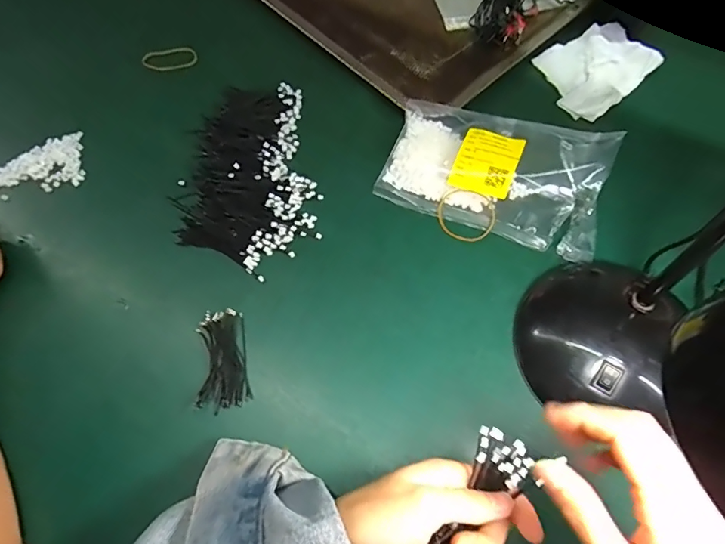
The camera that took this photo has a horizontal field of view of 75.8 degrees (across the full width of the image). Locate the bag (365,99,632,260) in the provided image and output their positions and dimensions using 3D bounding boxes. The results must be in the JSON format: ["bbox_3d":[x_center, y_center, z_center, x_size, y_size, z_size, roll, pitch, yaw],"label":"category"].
[{"bbox_3d":[0.116,-0.088,0.402,0.191,0.042,0.114,24,68,12],"label":"bag"}]

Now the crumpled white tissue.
[{"bbox_3d":[0.239,-0.207,0.468,0.116,0.016,0.097,-27,68,-10],"label":"crumpled white tissue"}]

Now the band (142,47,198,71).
[{"bbox_3d":[-0.205,-0.226,0.498,0.056,0.004,0.027,-15,76,-8],"label":"band"}]

